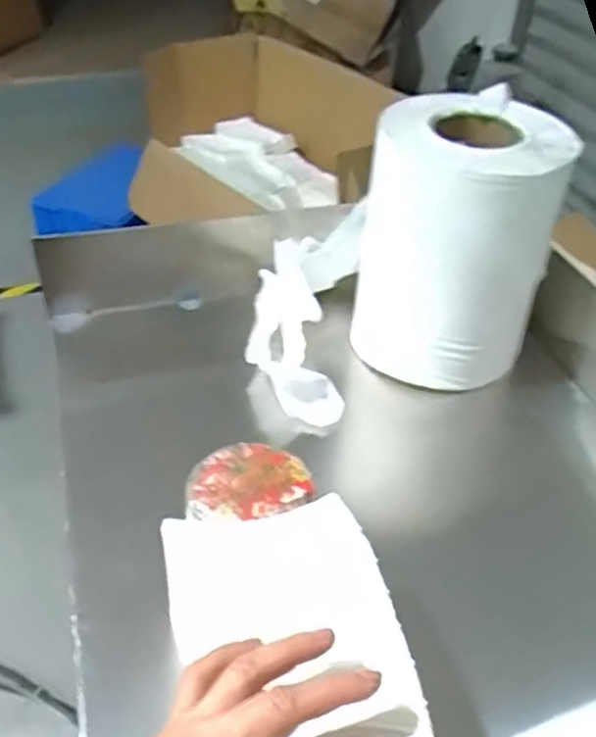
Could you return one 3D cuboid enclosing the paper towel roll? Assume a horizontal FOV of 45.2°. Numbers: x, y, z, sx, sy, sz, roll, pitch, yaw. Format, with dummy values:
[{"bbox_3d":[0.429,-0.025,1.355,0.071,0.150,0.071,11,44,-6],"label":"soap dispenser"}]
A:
[{"bbox_3d":[0.146,-0.114,0.695,0.171,0.241,0.159,9,42,6],"label":"paper towel roll"}]

